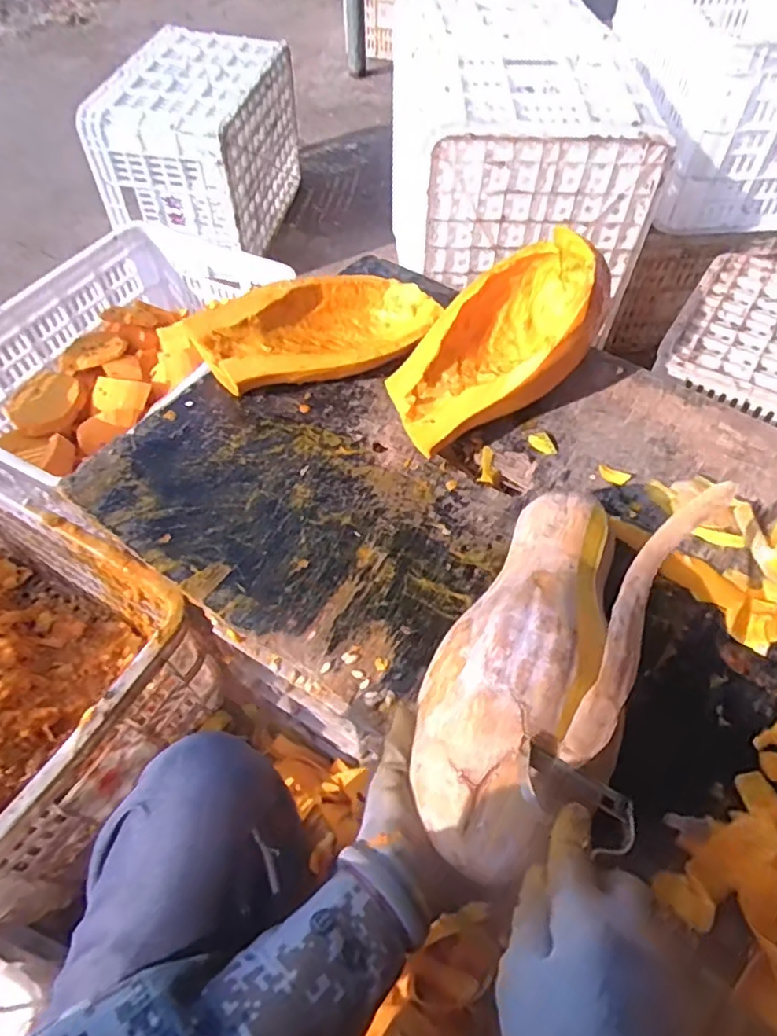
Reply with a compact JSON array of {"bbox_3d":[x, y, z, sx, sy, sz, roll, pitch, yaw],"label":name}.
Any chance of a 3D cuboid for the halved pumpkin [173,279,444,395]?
[{"bbox_3d":[-0.087,-0.239,0.805,0.299,0.090,0.161,-19,56,-11],"label":"halved pumpkin"}]

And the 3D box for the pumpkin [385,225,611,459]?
[{"bbox_3d":[0.132,-0.219,0.754,0.308,0.133,0.171,-32,60,-19],"label":"pumpkin"}]

